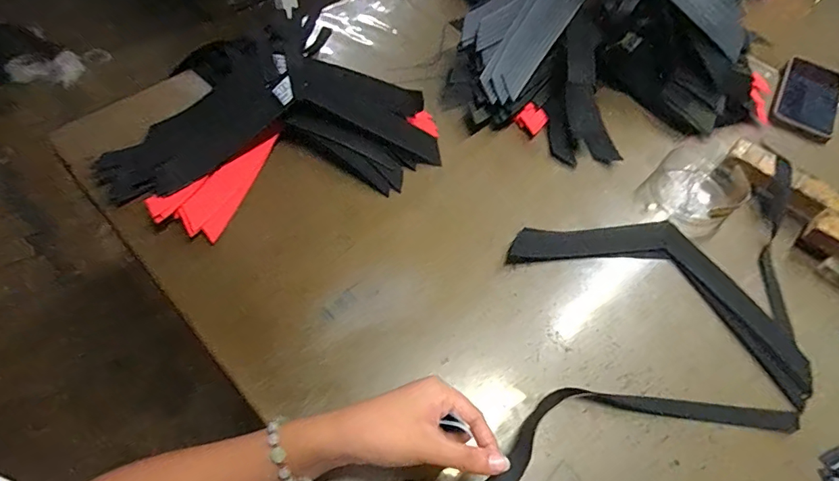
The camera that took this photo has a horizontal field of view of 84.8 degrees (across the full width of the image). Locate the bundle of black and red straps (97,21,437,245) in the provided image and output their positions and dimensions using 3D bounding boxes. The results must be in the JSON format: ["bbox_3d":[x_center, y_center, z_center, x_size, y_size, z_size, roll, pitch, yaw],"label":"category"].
[{"bbox_3d":[-0.159,-0.122,0.515,0.372,0.116,0.159,-15,59,-13],"label":"bundle of black and red straps"}]

